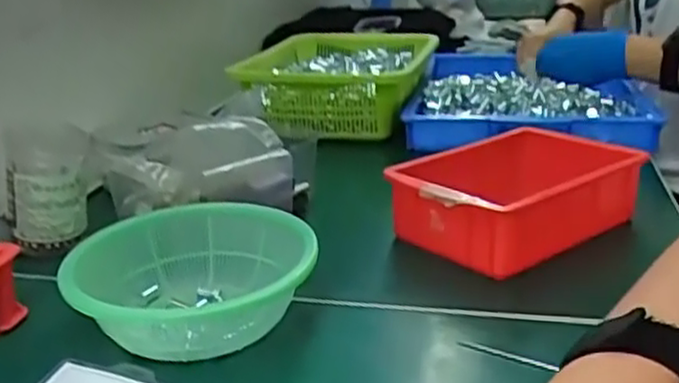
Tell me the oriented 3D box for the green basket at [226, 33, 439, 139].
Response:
[{"bbox_3d":[0.010,-0.163,1.006,0.216,0.082,0.363,4,21,14],"label":"green basket"}]

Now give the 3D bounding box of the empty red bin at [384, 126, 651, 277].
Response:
[{"bbox_3d":[0.148,-0.002,0.620,0.203,0.061,0.137,-17,26,-36],"label":"empty red bin"}]

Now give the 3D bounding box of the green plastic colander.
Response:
[{"bbox_3d":[-0.092,0.063,0.483,0.145,0.063,0.140,2,21,9],"label":"green plastic colander"}]

